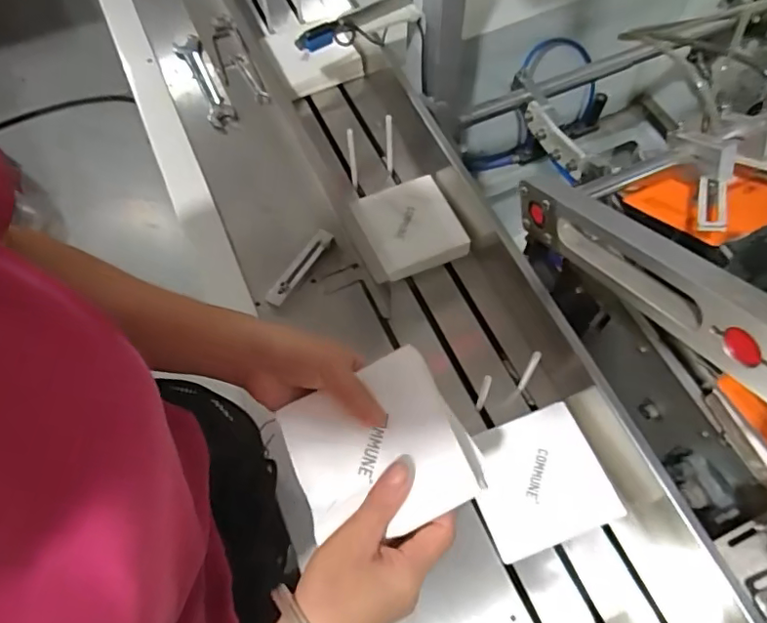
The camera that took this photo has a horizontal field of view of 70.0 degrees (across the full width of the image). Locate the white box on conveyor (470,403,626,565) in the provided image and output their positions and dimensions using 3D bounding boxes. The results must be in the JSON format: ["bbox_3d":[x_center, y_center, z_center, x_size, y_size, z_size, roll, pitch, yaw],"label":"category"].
[{"bbox_3d":[0.148,0.162,0.530,0.124,0.031,0.117,-19,63,-8],"label":"white box on conveyor"}]

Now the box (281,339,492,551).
[{"bbox_3d":[-0.006,0.100,0.391,0.122,0.023,0.114,-30,62,2],"label":"box"}]

